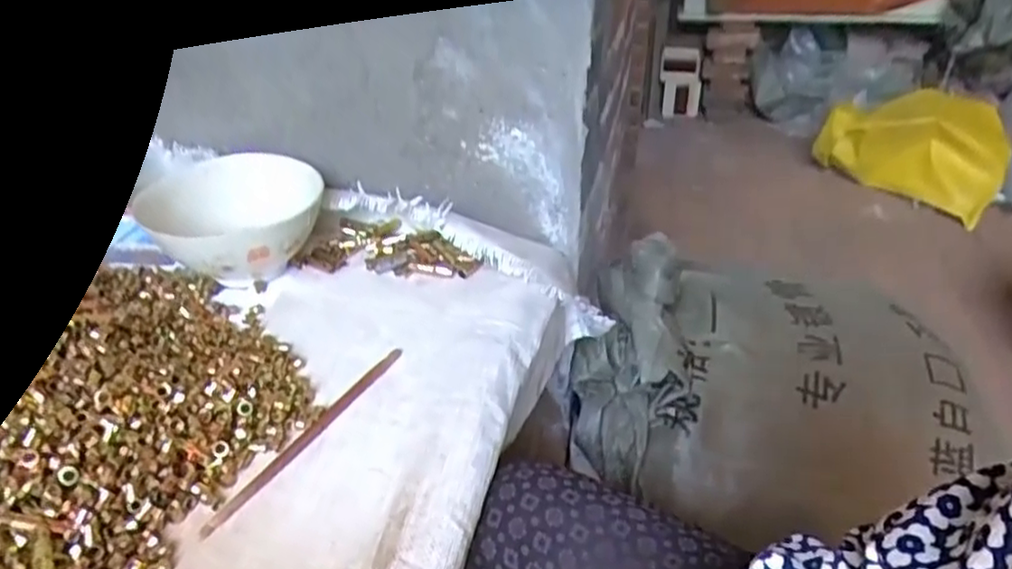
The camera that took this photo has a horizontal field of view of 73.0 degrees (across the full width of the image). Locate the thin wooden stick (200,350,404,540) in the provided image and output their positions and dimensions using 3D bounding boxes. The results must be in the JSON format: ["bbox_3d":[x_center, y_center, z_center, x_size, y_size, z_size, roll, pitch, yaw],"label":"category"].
[{"bbox_3d":[-0.128,0.095,0.448,0.011,0.010,0.172,21,41,27],"label":"thin wooden stick"}]

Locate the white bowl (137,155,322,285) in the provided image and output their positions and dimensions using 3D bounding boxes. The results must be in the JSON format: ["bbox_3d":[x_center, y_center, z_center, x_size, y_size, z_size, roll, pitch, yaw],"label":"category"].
[{"bbox_3d":[-0.229,-0.054,0.590,0.141,0.073,0.141,-6,36,-6],"label":"white bowl"}]

